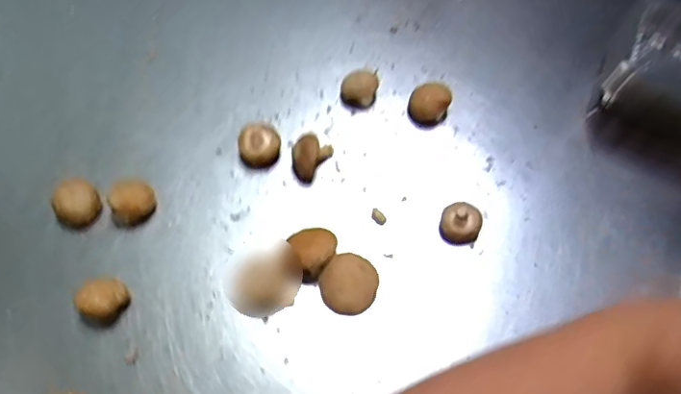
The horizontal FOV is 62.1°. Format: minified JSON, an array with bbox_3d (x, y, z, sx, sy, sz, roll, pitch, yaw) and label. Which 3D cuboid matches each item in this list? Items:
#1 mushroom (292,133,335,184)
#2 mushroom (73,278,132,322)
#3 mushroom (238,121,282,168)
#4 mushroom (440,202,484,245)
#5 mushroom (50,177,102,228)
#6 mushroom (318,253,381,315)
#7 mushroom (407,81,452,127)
[{"bbox_3d":[-0.032,-0.045,0.576,0.031,0.037,0.046,29,65,14],"label":"mushroom"},{"bbox_3d":[-0.212,0.092,0.508,0.034,0.030,0.038,30,66,14],"label":"mushroom"},{"bbox_3d":[-0.084,-0.058,0.581,0.042,0.037,0.042,0,62,-1],"label":"mushroom"},{"bbox_3d":[0.117,0.024,0.550,0.038,0.027,0.034,2,62,0],"label":"mushroom"},{"bbox_3d":[-0.257,0.008,0.554,0.040,0.030,0.042,0,62,-1],"label":"mushroom"},{"bbox_3d":[0.008,0.080,0.514,0.050,0.023,0.051,0,62,-1],"label":"mushroom"},{"bbox_3d":[0.096,-0.101,0.615,0.045,0.034,0.040,12,62,5],"label":"mushroom"}]

